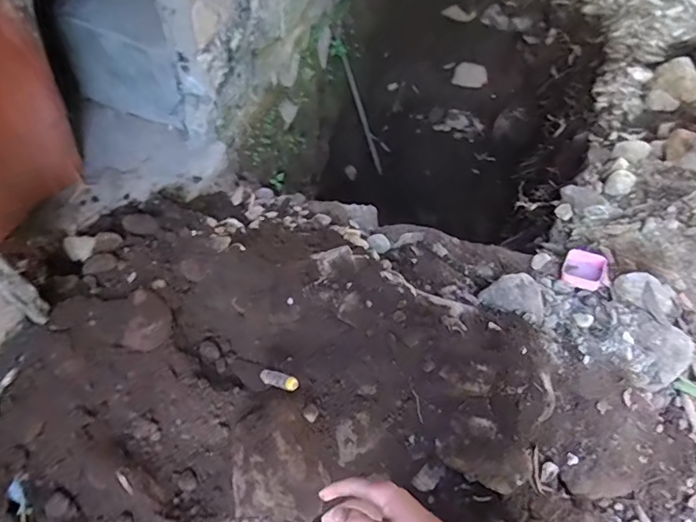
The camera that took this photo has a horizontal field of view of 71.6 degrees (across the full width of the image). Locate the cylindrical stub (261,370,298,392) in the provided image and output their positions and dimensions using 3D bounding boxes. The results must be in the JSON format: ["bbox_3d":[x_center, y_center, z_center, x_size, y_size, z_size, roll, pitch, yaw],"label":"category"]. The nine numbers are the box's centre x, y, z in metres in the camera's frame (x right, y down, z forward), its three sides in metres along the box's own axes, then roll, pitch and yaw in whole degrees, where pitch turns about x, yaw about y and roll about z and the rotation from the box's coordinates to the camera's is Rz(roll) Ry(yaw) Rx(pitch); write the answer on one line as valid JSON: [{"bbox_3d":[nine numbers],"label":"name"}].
[{"bbox_3d":[-0.174,0.293,1.187,0.123,0.026,0.036,4,49,42],"label":"cylindrical stub"}]

